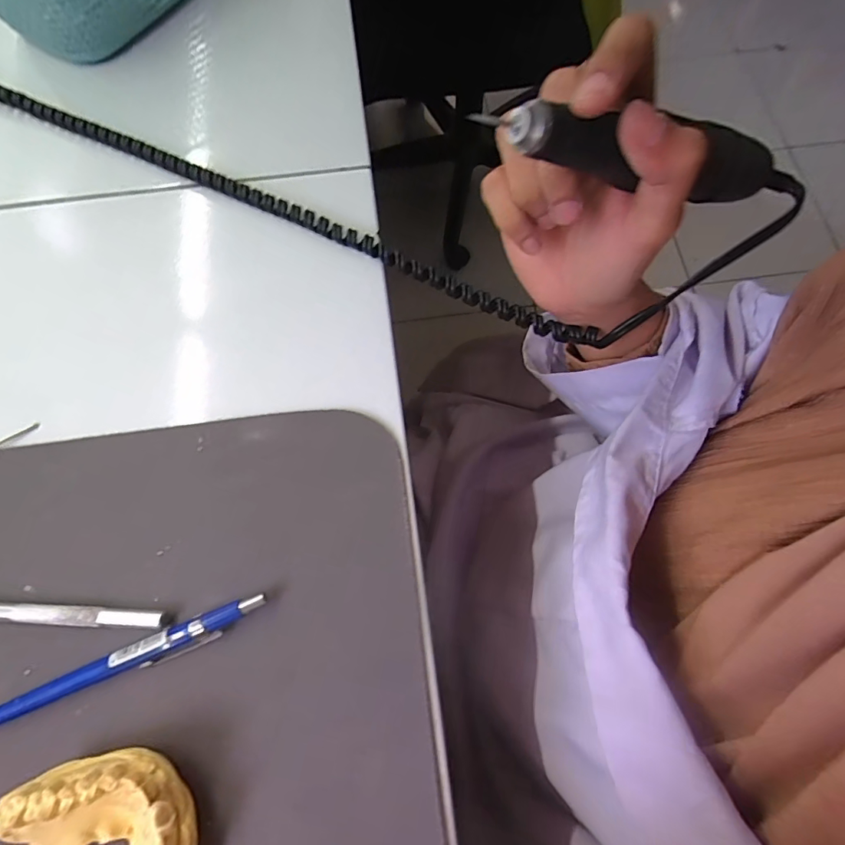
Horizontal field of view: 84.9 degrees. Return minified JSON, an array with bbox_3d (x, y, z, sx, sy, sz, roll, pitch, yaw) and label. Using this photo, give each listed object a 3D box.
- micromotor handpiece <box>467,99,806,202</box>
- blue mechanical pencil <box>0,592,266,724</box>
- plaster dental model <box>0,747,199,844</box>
[{"bbox_3d":[0.100,-0.106,0.186,0.186,0.022,0.019,-11,70,-28],"label":"micromotor handpiece"},{"bbox_3d":[-0.132,0.104,0.200,0.132,0.008,0.012,-20,72,-5],"label":"blue mechanical pencil"},{"bbox_3d":[-0.115,0.155,0.172,0.050,0.025,0.067,-37,74,-10],"label":"plaster dental model"}]

